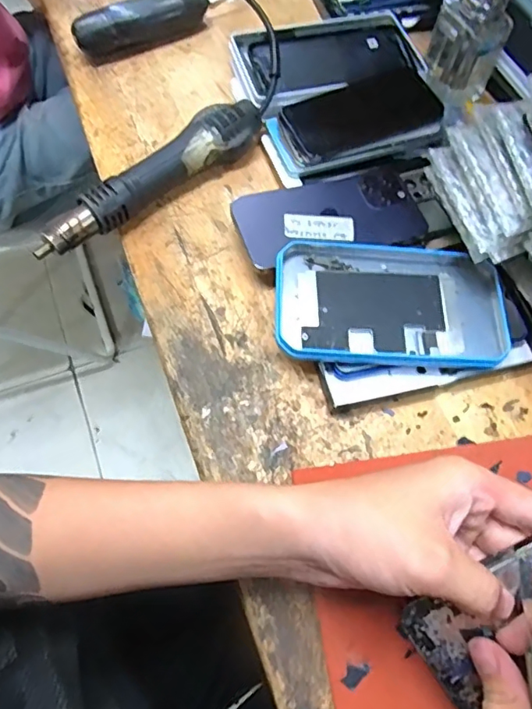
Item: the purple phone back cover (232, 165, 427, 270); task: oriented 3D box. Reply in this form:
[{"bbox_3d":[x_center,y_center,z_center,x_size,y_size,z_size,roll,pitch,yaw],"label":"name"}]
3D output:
[{"bbox_3d":[0.055,-0.118,0.439,0.156,0.007,0.075,-14,75,-13],"label":"purple phone back cover"}]

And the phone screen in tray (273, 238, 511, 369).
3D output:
[{"bbox_3d":[0.095,-0.042,0.400,0.173,0.009,0.103,4,68,-5],"label":"phone screen in tray"}]

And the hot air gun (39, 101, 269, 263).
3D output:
[{"bbox_3d":[-0.098,-0.154,0.448,0.231,0.037,0.047,-38,72,-19],"label":"hot air gun"}]

